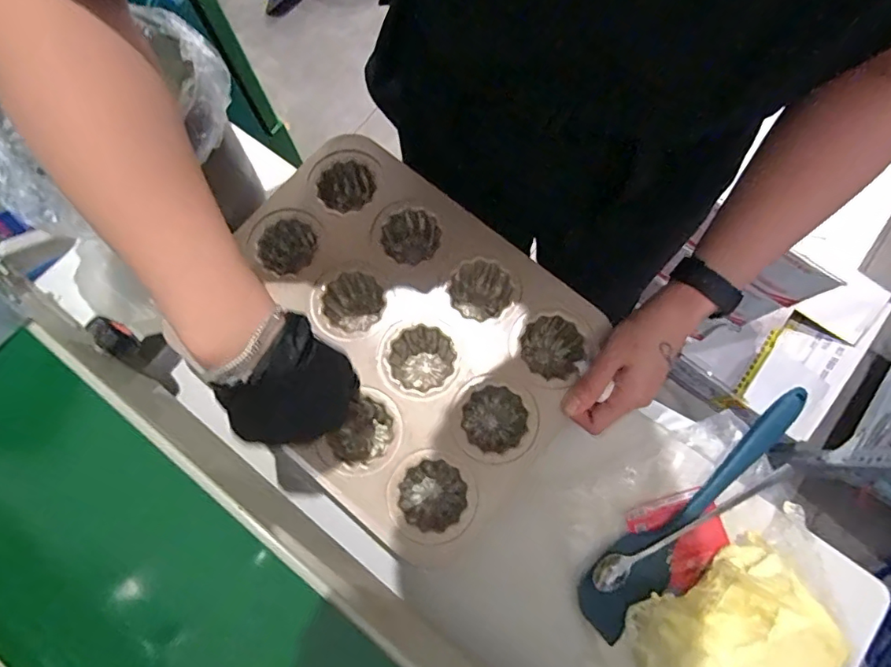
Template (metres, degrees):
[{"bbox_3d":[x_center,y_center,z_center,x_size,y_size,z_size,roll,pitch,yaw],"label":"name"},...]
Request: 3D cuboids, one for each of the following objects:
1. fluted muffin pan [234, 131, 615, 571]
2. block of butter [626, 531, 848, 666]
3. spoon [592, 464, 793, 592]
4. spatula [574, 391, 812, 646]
[{"bbox_3d":[-0.048,-0.014,0.456,0.327,0.060,0.281,38,80,10],"label":"fluted muffin pan"},{"bbox_3d":[0.213,0.230,0.387,0.135,0.067,0.095,-27,77,-5],"label":"block of butter"},{"bbox_3d":[0.211,0.161,0.426,0.201,0.024,0.022,-25,77,-5],"label":"spoon"},{"bbox_3d":[0.215,0.141,0.429,0.270,0.034,0.049,-43,79,-9],"label":"spatula"}]

